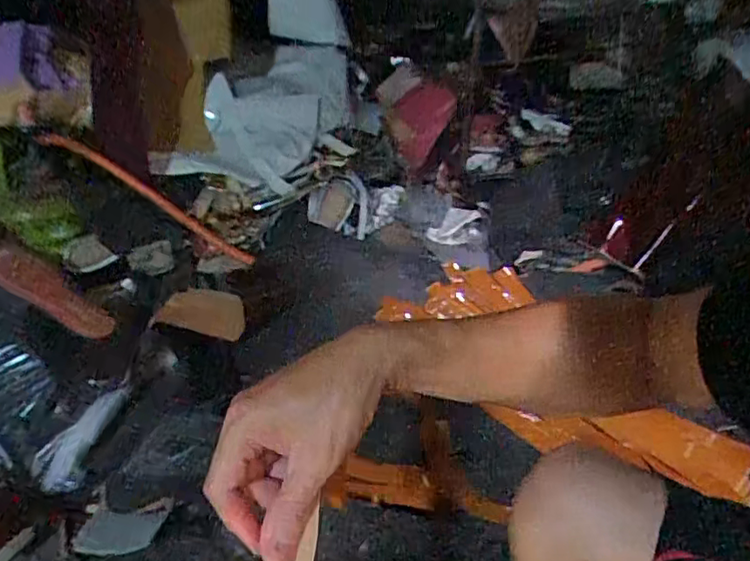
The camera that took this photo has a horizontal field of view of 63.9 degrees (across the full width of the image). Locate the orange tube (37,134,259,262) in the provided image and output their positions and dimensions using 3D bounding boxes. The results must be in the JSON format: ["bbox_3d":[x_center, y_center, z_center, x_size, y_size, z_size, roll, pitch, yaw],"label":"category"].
[{"bbox_3d":[-0.416,-0.155,1.112,0.441,0.033,0.027,33,34,-3],"label":"orange tube"}]

